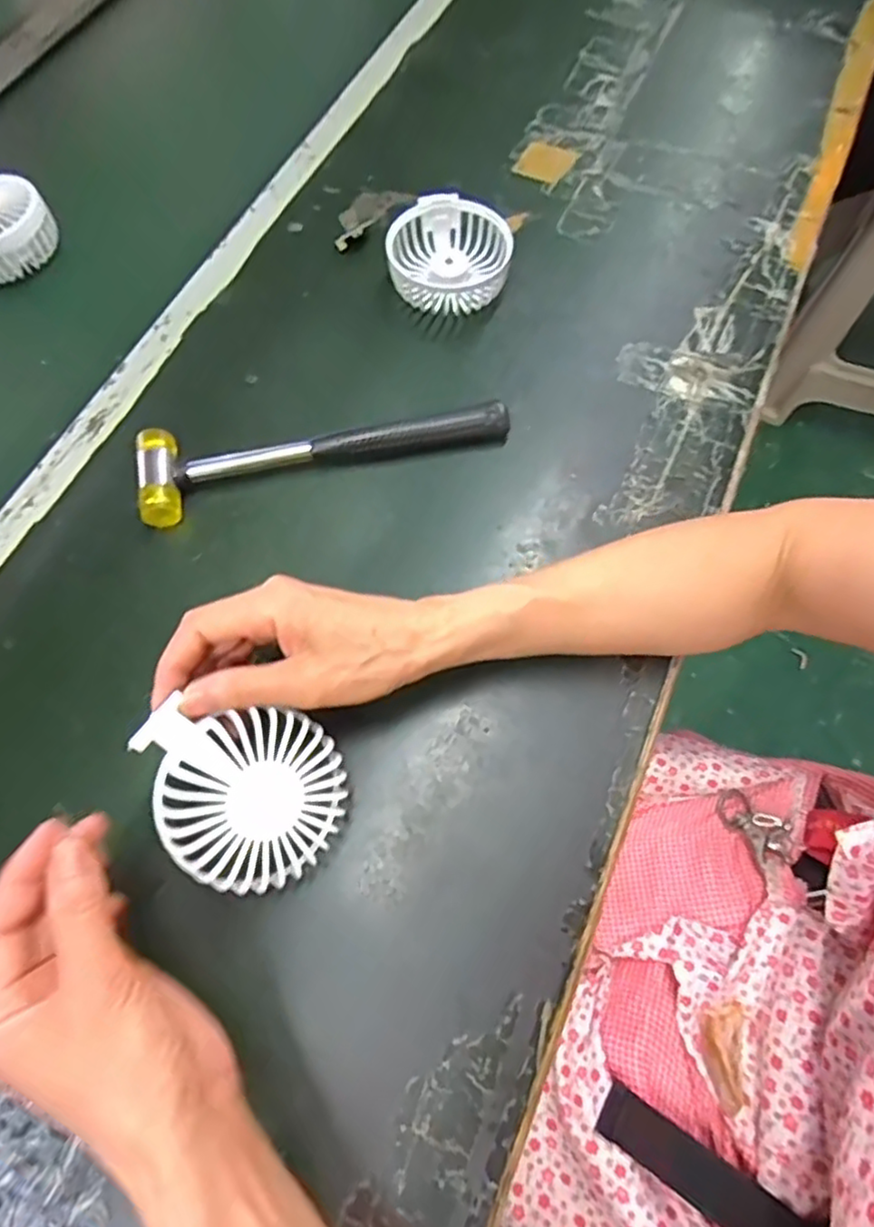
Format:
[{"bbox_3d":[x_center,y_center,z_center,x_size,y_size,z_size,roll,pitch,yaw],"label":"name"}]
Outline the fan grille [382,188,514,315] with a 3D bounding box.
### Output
[{"bbox_3d":[0.008,-0.266,0.497,0.087,0.037,0.085,-1,66,2],"label":"fan grille"}]

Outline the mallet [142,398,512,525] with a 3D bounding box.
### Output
[{"bbox_3d":[-0.074,-0.112,0.434,0.238,0.031,0.056,-16,67,-5],"label":"mallet"}]

